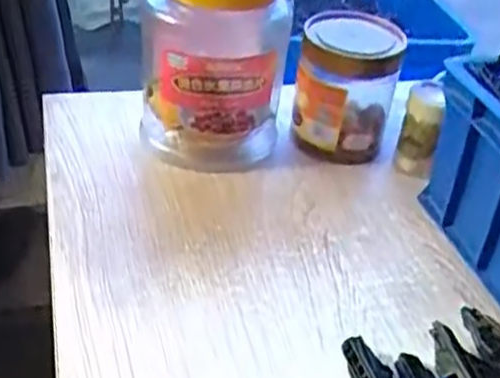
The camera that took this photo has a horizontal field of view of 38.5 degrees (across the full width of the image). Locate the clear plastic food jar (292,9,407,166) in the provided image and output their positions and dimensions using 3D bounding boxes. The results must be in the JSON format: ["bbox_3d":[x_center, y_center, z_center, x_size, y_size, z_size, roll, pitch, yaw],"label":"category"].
[{"bbox_3d":[0.081,-0.086,0.616,0.088,0.109,0.076,9,37,4],"label":"clear plastic food jar"}]

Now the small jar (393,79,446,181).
[{"bbox_3d":[0.143,-0.049,0.604,0.031,0.085,0.029,3,37,-3],"label":"small jar"}]

